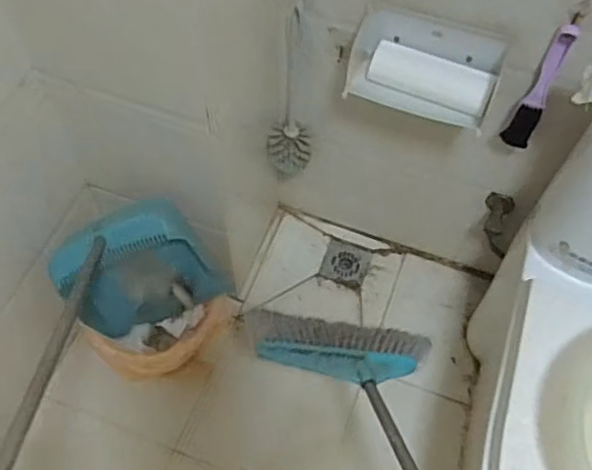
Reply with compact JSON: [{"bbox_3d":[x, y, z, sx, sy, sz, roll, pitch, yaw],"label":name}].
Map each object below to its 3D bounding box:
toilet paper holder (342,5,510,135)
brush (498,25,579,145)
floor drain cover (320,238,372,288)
[{"bbox_3d":[0.195,-0.250,0.940,0.237,0.098,0.105,20,62,9],"label":"toilet paper holder"},{"bbox_3d":[0.362,-0.214,0.923,0.040,0.235,0.031,27,63,13],"label":"brush"},{"bbox_3d":[0.117,0.063,1.474,0.103,0.009,0.106,16,61,7],"label":"floor drain cover"}]

